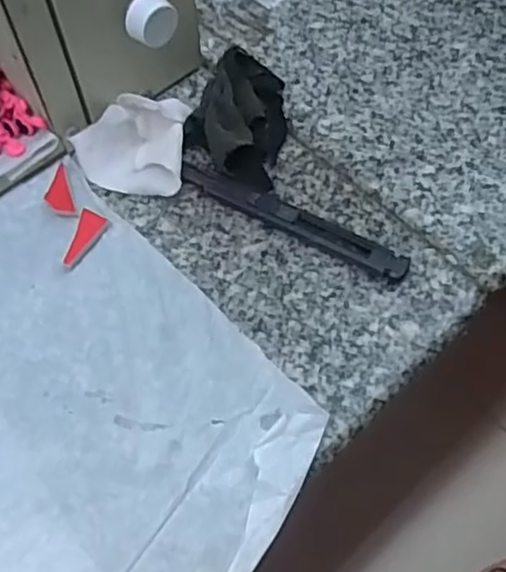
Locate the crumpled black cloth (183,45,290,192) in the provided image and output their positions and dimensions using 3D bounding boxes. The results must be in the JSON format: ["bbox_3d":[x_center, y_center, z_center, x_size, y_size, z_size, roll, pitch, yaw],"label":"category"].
[{"bbox_3d":[-0.007,-0.098,0.390,0.052,0.027,0.090,11,62,6],"label":"crumpled black cloth"}]

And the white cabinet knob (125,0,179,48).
[{"bbox_3d":[-0.053,-0.139,0.350,0.027,0.023,0.015,-40,68,-19],"label":"white cabinet knob"}]

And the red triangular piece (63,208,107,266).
[{"bbox_3d":[-0.091,-0.025,0.359,0.013,0.005,0.033,16,62,8],"label":"red triangular piece"}]

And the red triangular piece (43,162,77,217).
[{"bbox_3d":[-0.109,-0.053,0.376,0.015,0.004,0.037,-17,62,-9],"label":"red triangular piece"}]

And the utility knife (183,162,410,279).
[{"bbox_3d":[0.020,-0.035,0.361,0.131,0.012,0.018,27,64,14],"label":"utility knife"}]

